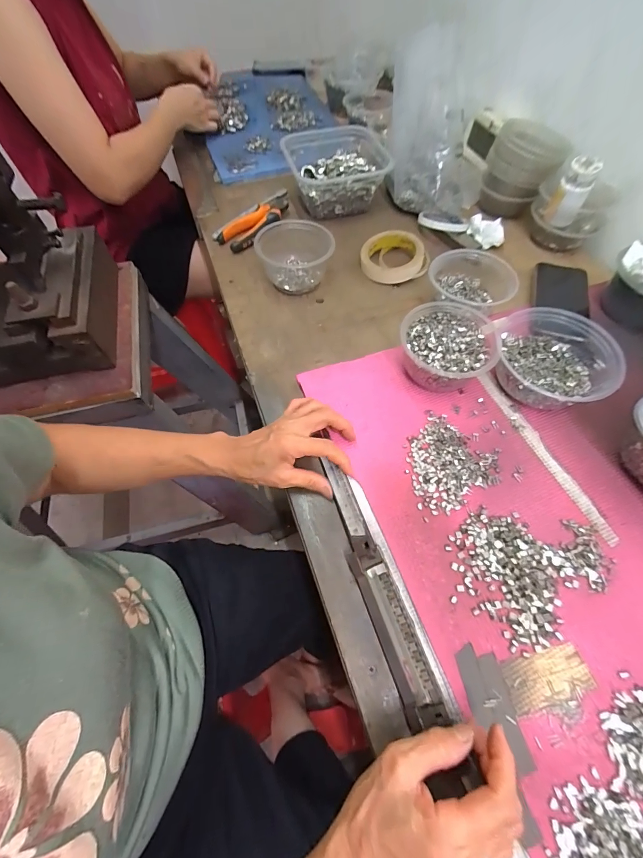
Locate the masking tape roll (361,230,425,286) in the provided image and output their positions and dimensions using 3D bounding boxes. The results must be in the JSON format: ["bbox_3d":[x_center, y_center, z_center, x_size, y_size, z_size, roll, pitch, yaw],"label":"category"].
[{"bbox_3d":[0.115,-0.281,0.563,0.095,0.031,0.097,-1,62,1],"label":"masking tape roll"}]

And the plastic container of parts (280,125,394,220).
[{"bbox_3d":[0.028,-0.477,0.639,0.184,0.073,0.173,-6,62,-3],"label":"plastic container of parts"}]

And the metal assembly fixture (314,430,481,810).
[{"bbox_3d":[0.044,0.126,0.338,0.030,0.013,0.269,-18,63,-8],"label":"metal assembly fixture"}]

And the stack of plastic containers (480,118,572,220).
[{"bbox_3d":[0.341,-0.442,0.591,0.111,0.102,0.091,29,65,14],"label":"stack of plastic containers"}]

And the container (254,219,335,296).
[{"bbox_3d":[-0.037,-0.265,0.535,0.104,0.064,0.118,-29,65,-13],"label":"container"}]

